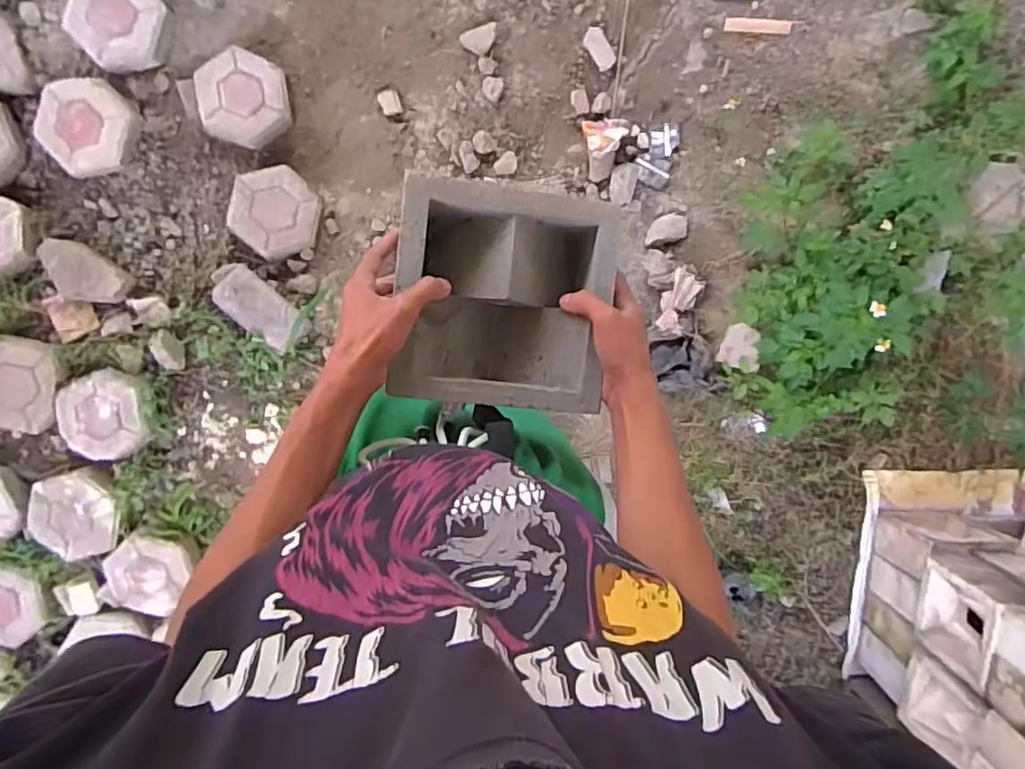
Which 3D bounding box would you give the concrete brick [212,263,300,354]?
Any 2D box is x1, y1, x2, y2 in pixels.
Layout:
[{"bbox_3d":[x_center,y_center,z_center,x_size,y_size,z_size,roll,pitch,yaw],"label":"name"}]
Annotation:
[{"bbox_3d":[-0.600,-0.188,1.407,0.225,0.056,0.103,40,91,-9],"label":"concrete brick"}]

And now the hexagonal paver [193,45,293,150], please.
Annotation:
[{"bbox_3d":[-0.639,-0.678,1.448,0.201,0.076,0.207,16,94,-7],"label":"hexagonal paver"}]

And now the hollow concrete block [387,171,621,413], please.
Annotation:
[{"bbox_3d":[-0.008,-0.082,0.574,0.193,0.074,0.195,6,96,-6],"label":"hollow concrete block"}]

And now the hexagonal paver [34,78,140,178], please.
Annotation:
[{"bbox_3d":[-0.969,-0.588,1.380,0.198,0.047,0.220,24,93,-8],"label":"hexagonal paver"}]

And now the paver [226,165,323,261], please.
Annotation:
[{"bbox_3d":[-0.569,-0.412,1.453,0.214,0.050,0.204,44,91,-9],"label":"paver"}]

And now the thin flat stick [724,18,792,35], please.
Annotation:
[{"bbox_3d":[0.628,-0.917,1.551,0.161,0.010,0.036,9,96,10],"label":"thin flat stick"}]

